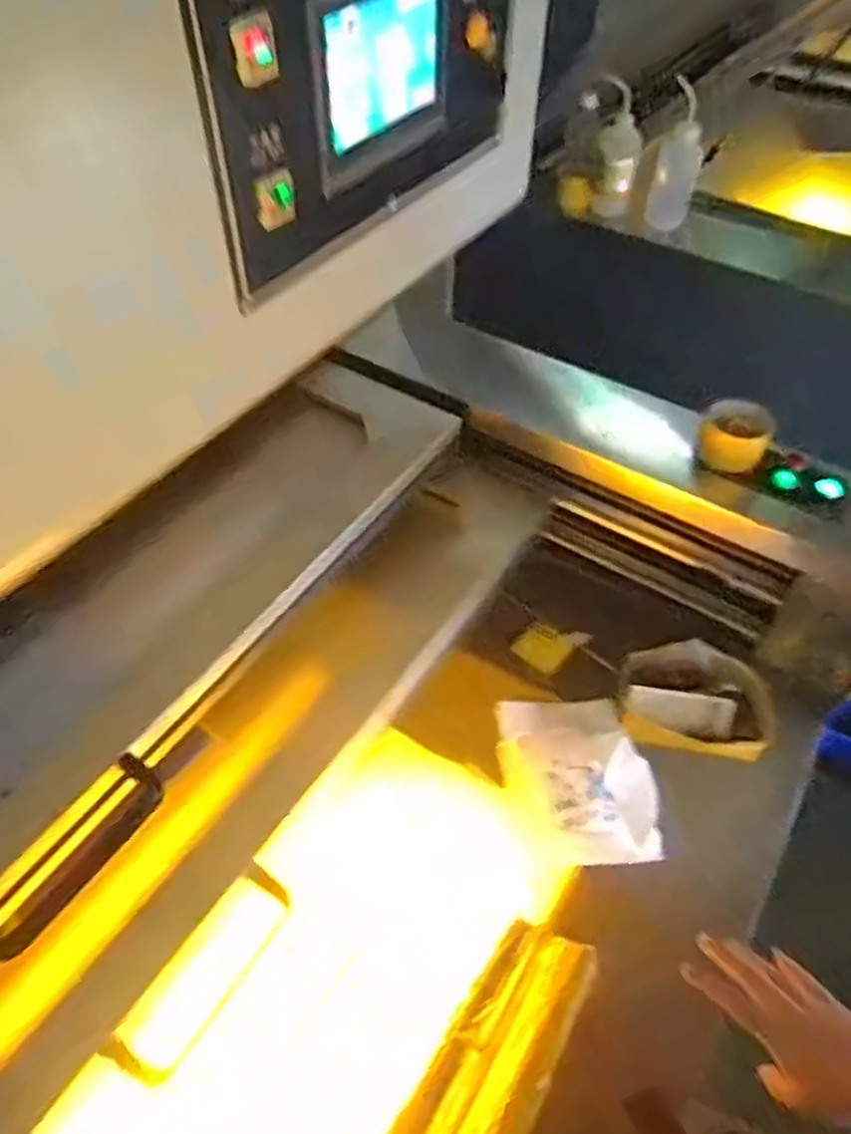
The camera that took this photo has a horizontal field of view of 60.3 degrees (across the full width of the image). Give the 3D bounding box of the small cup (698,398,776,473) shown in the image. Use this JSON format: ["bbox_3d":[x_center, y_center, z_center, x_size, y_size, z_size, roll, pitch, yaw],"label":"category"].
[{"bbox_3d":[0.403,-0.167,0.962,0.096,0.071,0.073,23,54,17],"label":"small cup"}]

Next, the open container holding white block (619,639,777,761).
[{"bbox_3d":[0.379,0.184,1.026,0.215,0.070,0.144,11,52,8],"label":"open container holding white block"}]

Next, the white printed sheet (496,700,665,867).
[{"bbox_3d":[0.203,0.261,0.927,0.172,0.060,0.236,-18,54,-15],"label":"white printed sheet"}]

